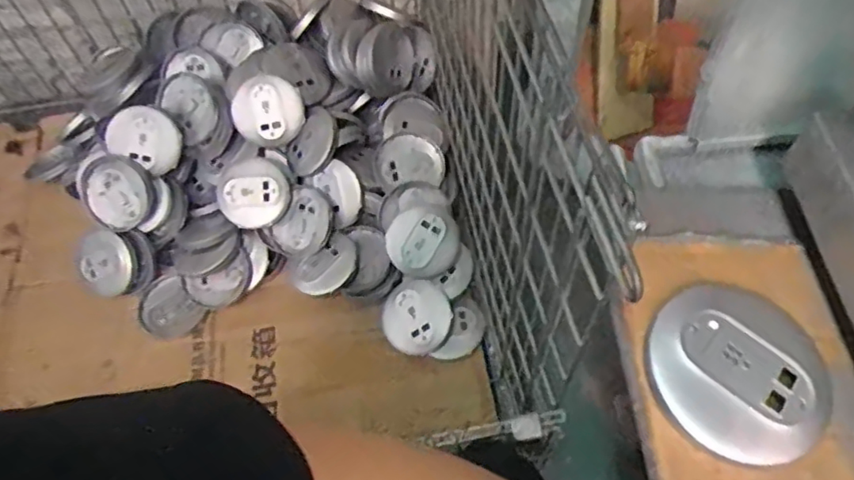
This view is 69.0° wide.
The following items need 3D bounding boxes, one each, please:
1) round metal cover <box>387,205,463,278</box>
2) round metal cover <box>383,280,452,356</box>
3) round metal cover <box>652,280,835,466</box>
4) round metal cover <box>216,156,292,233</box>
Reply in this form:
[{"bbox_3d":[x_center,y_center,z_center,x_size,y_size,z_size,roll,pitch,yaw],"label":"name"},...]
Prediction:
[{"bbox_3d":[-0.006,0.002,1.120,0.129,0.030,0.125,0,98,1],"label":"round metal cover"},{"bbox_3d":[-0.019,0.140,1.111,0.124,0.022,0.125,-1,83,9],"label":"round metal cover"},{"bbox_3d":[0.233,0.090,0.454,0.128,0.020,0.126,-2,59,3],"label":"round metal cover"},{"bbox_3d":[-0.316,-0.083,1.141,0.119,0.038,0.126,-2,102,-9],"label":"round metal cover"}]

